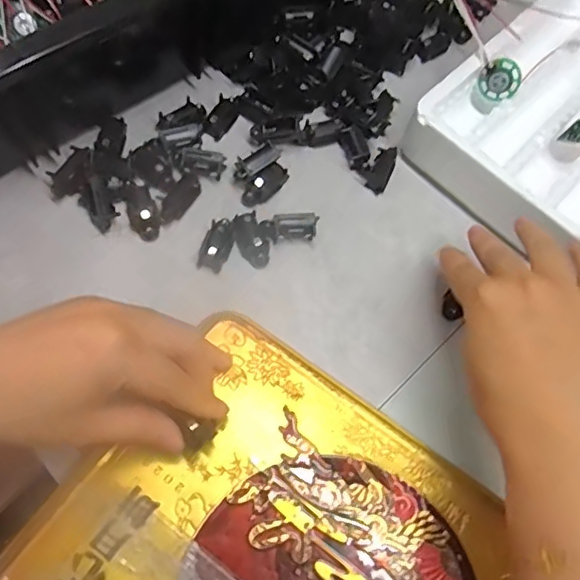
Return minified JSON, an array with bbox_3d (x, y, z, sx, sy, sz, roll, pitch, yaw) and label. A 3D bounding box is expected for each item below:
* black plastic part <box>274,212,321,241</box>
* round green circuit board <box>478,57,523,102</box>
[{"bbox_3d":[0.004,-0.041,0.357,0.027,0.016,0.012,-4,66,-9],"label":"black plastic part"},{"bbox_3d":[0.146,-0.145,0.391,0.028,0.027,0.007,38,30,-4],"label":"round green circuit board"}]

